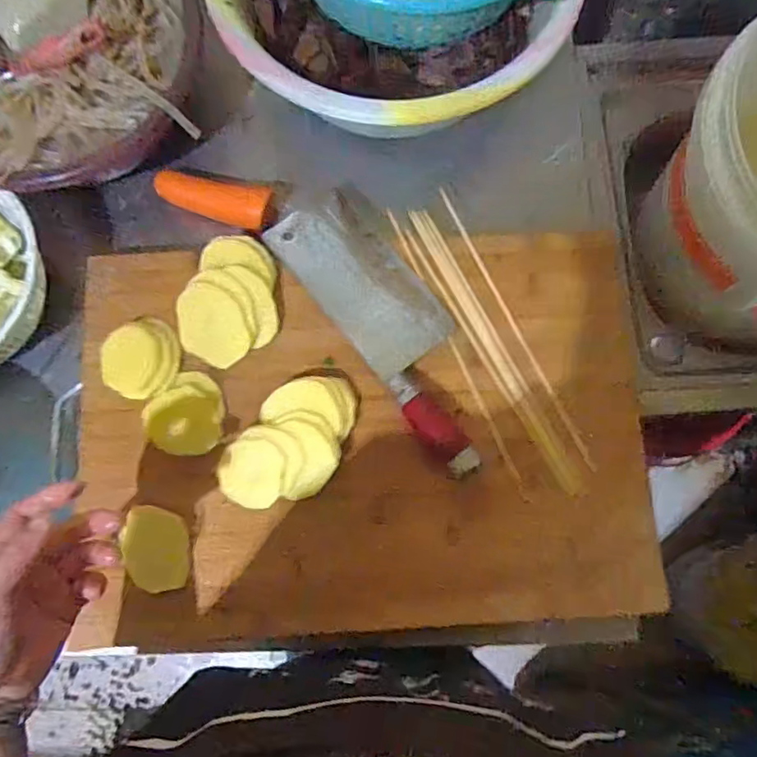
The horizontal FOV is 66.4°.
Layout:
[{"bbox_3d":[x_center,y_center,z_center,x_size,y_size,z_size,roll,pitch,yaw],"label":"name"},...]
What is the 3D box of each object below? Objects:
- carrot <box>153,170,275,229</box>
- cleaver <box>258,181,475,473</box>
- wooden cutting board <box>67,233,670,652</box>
[{"bbox_3d":[-0.169,-0.182,0.588,0.126,0.041,0.050,18,77,4],"label":"carrot"},{"bbox_3d":[0.016,-0.059,0.538,0.099,0.034,0.295,-36,80,-7],"label":"cleaver"},{"bbox_3d":[-0.010,0.043,0.510,0.491,0.028,0.343,-4,78,-1],"label":"wooden cutting board"}]

